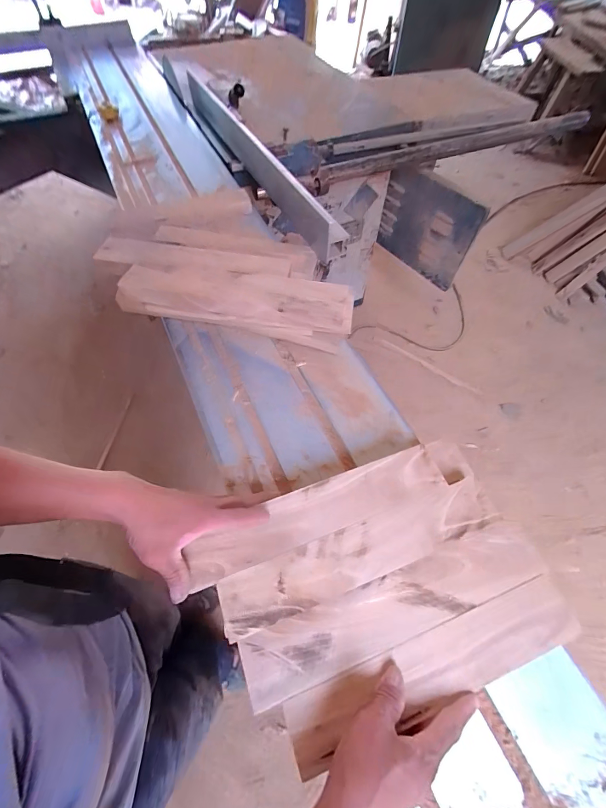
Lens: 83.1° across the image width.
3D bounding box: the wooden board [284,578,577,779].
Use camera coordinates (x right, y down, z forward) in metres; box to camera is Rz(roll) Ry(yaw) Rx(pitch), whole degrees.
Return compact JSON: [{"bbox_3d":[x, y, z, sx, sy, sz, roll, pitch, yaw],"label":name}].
[{"bbox_3d":[0.140,0.272,0.353,0.317,0.013,0.062,-17,58,-10],"label":"wooden board"}]

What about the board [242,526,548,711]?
[{"bbox_3d":[0.105,0.224,0.380,0.344,0.012,0.069,-19,63,-11],"label":"board"}]

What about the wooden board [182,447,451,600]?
[{"bbox_3d":[0.021,0.134,0.428,0.325,0.009,0.063,-20,58,-12],"label":"wooden board"}]

